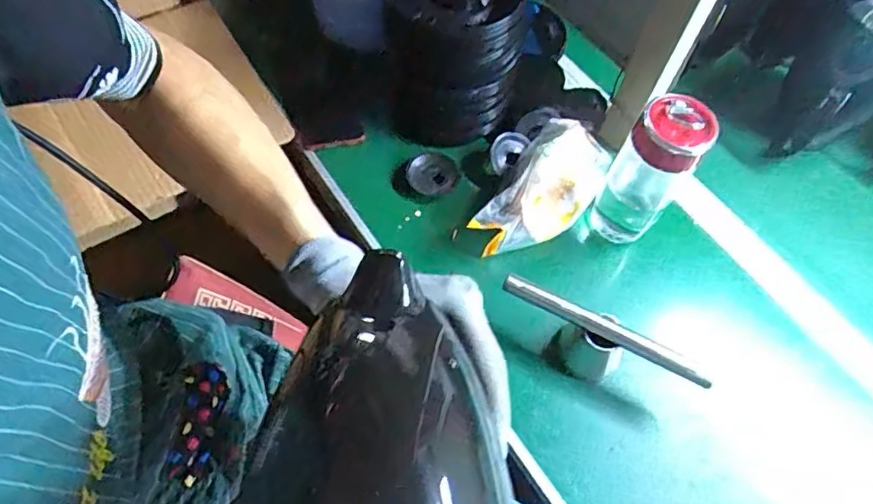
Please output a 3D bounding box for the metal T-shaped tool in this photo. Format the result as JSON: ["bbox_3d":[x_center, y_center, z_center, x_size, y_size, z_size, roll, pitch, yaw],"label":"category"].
[{"bbox_3d":[0.150,0.092,0.552,0.200,0.069,0.041,26,61,10],"label":"metal T-shaped tool"}]

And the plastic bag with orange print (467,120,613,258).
[{"bbox_3d":[0.124,-0.073,0.635,0.093,0.042,0.201,29,62,12],"label":"plastic bag with orange print"}]

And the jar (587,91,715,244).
[{"bbox_3d":[0.214,-0.081,0.585,0.067,0.170,0.063,2,60,-3],"label":"jar"}]

